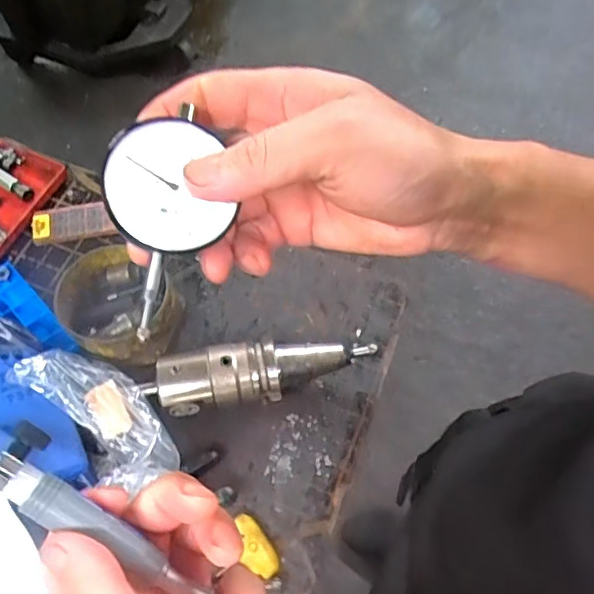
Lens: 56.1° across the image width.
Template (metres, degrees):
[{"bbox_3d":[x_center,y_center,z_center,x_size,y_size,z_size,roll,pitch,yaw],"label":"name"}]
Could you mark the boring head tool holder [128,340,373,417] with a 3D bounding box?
[{"bbox_3d":[-0.036,0.076,0.548,0.217,0.058,0.055,-9,65,-5],"label":"boring head tool holder"}]

